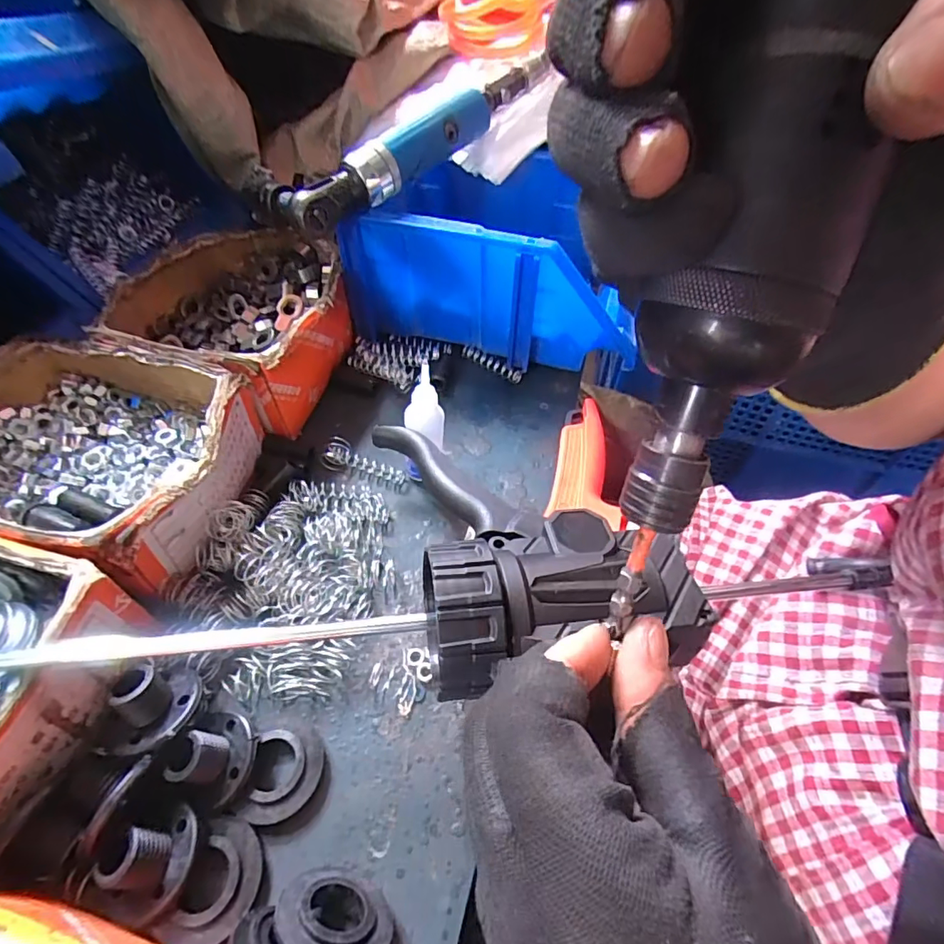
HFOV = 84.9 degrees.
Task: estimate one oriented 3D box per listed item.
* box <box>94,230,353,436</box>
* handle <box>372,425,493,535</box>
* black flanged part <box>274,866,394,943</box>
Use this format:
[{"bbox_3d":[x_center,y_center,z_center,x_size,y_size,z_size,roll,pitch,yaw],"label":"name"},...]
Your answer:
[{"bbox_3d":[-0.183,-0.123,0.403,0.165,0.062,0.155,14,53,11],"label":"box"},{"bbox_3d":[-0.023,0.000,0.308,0.020,0.026,0.110,-32,59,-23],"label":"handle"},{"bbox_3d":[-0.054,0.178,0.207,0.046,0.050,0.009,17,87,2],"label":"black flanged part"}]

